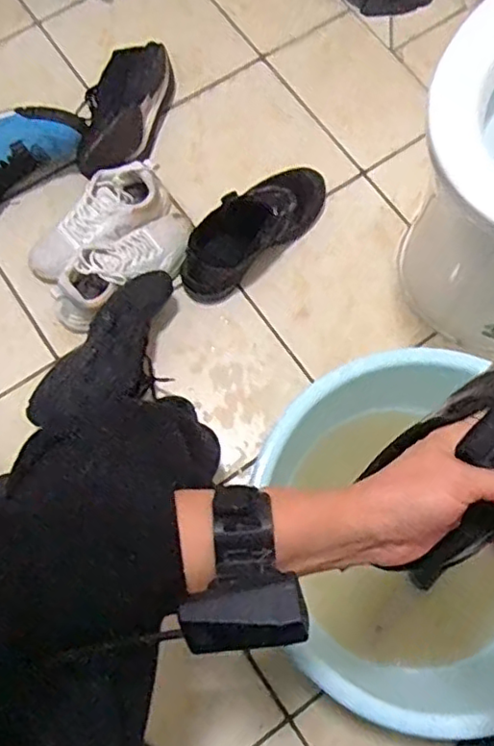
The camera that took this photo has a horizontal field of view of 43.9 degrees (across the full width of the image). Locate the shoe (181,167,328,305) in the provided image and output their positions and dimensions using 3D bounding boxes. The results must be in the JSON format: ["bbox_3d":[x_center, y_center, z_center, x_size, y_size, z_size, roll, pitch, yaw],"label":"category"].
[{"bbox_3d":[0.013,-0.239,0.986,0.290,0.110,0.092,-42,78,-12],"label":"shoe"}]

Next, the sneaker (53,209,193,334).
[{"bbox_3d":[-0.190,-0.167,0.978,0.249,0.087,0.094,-35,76,-11],"label":"sneaker"}]

